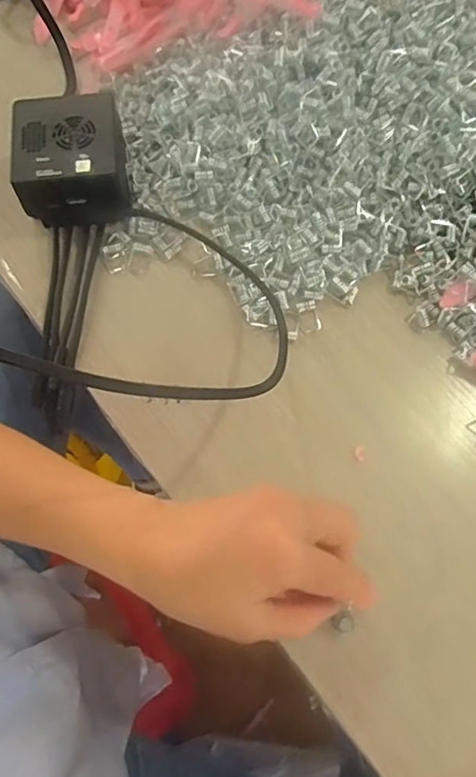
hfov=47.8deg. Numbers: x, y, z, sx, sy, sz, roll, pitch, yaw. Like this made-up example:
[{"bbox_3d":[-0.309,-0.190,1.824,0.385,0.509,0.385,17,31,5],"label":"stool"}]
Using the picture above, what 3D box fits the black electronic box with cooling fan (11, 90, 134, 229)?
[{"bbox_3d":[-0.120,-0.169,0.393,0.075,0.045,0.087,-7,71,-1],"label":"black electronic box with cooling fan"}]

